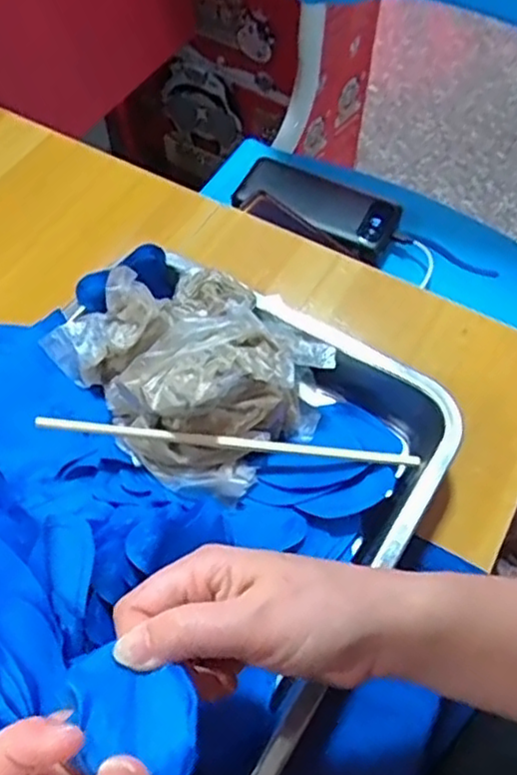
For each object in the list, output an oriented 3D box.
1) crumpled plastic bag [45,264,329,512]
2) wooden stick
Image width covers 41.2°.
[{"bbox_3d":[-0.044,-0.024,0.427,0.168,0.038,0.137,36,62,21],"label":"crumpled plastic bag"},{"bbox_3d":[-0.010,0.033,0.401,0.225,0.008,0.008,8,55,-14],"label":"wooden stick"}]

